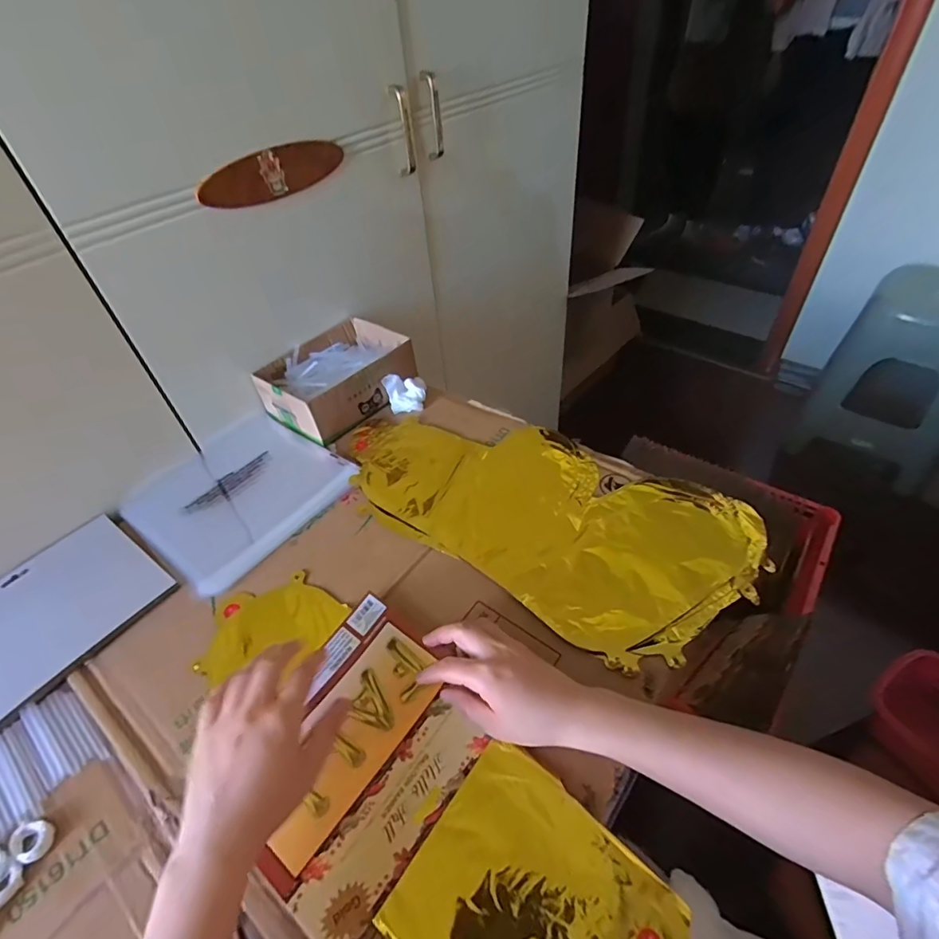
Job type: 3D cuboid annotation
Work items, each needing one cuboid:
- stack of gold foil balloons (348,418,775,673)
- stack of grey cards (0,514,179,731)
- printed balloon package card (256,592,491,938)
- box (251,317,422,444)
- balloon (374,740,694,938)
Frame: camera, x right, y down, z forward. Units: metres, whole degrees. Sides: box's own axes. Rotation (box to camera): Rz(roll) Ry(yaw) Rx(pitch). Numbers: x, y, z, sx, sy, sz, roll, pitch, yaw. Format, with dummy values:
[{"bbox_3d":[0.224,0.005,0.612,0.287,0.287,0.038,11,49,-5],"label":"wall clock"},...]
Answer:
[{"bbox_3d":[0.064,0.034,0.538,0.441,0.017,0.219,26,54,26],"label":"stack of gold foil balloons"},{"bbox_3d":[-0.411,0.138,0.476,0.161,0.007,0.188,26,54,26],"label":"stack of grey cards"},{"bbox_3d":[-0.086,0.213,0.383,0.156,0.010,0.184,27,55,27],"label":"printed balloon package card"},{"bbox_3d":[-0.182,-0.136,0.690,0.144,0.060,0.196,29,56,28],"label":"box"},{"bbox_3d":[0.044,0.279,0.312,0.156,0.010,0.130,27,55,27],"label":"balloon"}]

